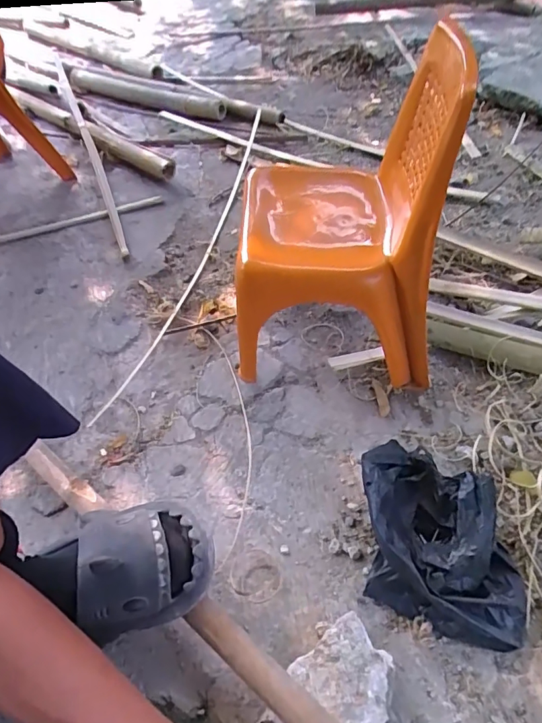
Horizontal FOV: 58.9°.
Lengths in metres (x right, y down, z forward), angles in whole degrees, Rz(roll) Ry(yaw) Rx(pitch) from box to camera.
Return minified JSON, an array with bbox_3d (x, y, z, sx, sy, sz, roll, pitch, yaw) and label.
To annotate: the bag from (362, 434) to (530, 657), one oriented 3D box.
[{"bbox_3d":[0.196,0.193,0.553,0.166,0.107,0.221,-1,54,7],"label":"bag"}]

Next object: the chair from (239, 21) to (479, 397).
[{"bbox_3d":[0.093,-0.181,0.678,0.271,0.425,0.241,0,54,9],"label":"chair"}]

